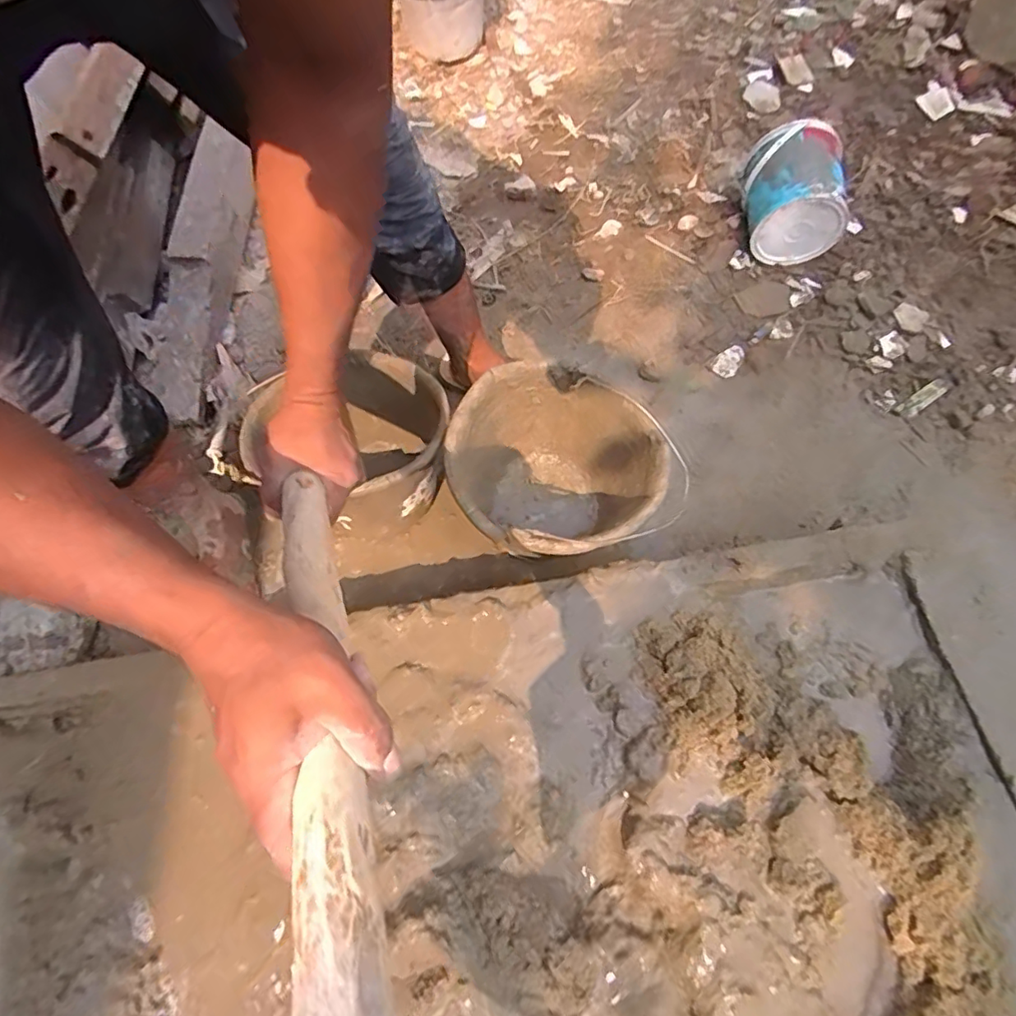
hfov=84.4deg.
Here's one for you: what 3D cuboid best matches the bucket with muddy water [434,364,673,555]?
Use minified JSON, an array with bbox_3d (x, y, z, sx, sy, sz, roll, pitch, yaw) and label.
[{"bbox_3d":[0.066,-0.030,0.853,0.289,0.228,0.263,-1,66,2],"label":"bucket with muddy water"}]

